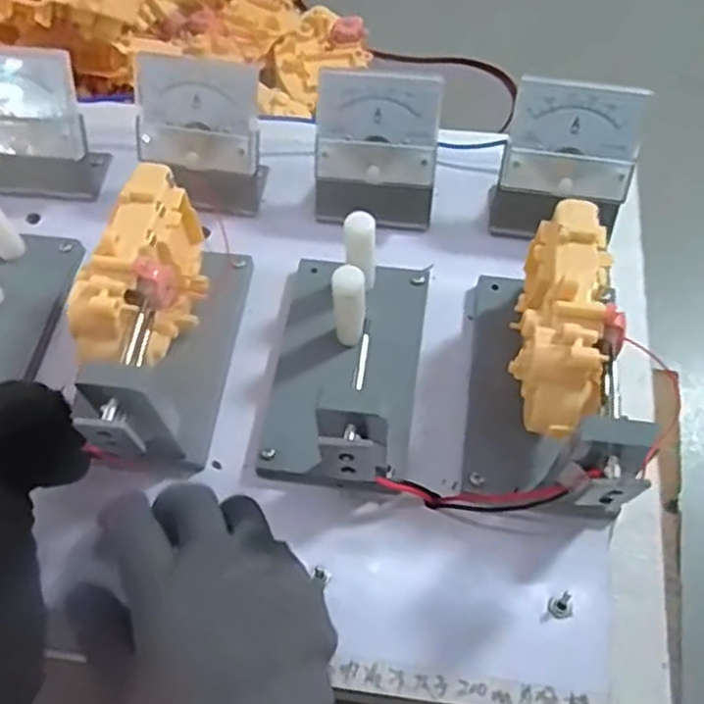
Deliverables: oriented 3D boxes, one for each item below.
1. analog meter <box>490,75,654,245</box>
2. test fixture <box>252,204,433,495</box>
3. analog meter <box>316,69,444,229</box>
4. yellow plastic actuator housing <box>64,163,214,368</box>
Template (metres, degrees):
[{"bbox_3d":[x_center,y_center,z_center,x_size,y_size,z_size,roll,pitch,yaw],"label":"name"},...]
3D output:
[{"bbox_3d":[0.110,-0.095,0.372,0.067,0.070,0.045,9,62,7],"label":"analog meter"},{"bbox_3d":[-0.003,-0.003,0.335,0.069,0.058,0.116,7,62,6],"label":"test fixture"},{"bbox_3d":[0.014,-0.106,0.382,0.062,0.069,0.040,6,62,6],"label":"analog meter"},{"bbox_3d":[-0.090,-0.032,0.324,0.032,0.062,0.092,10,62,8],"label":"yellow plastic actuator housing"}]

